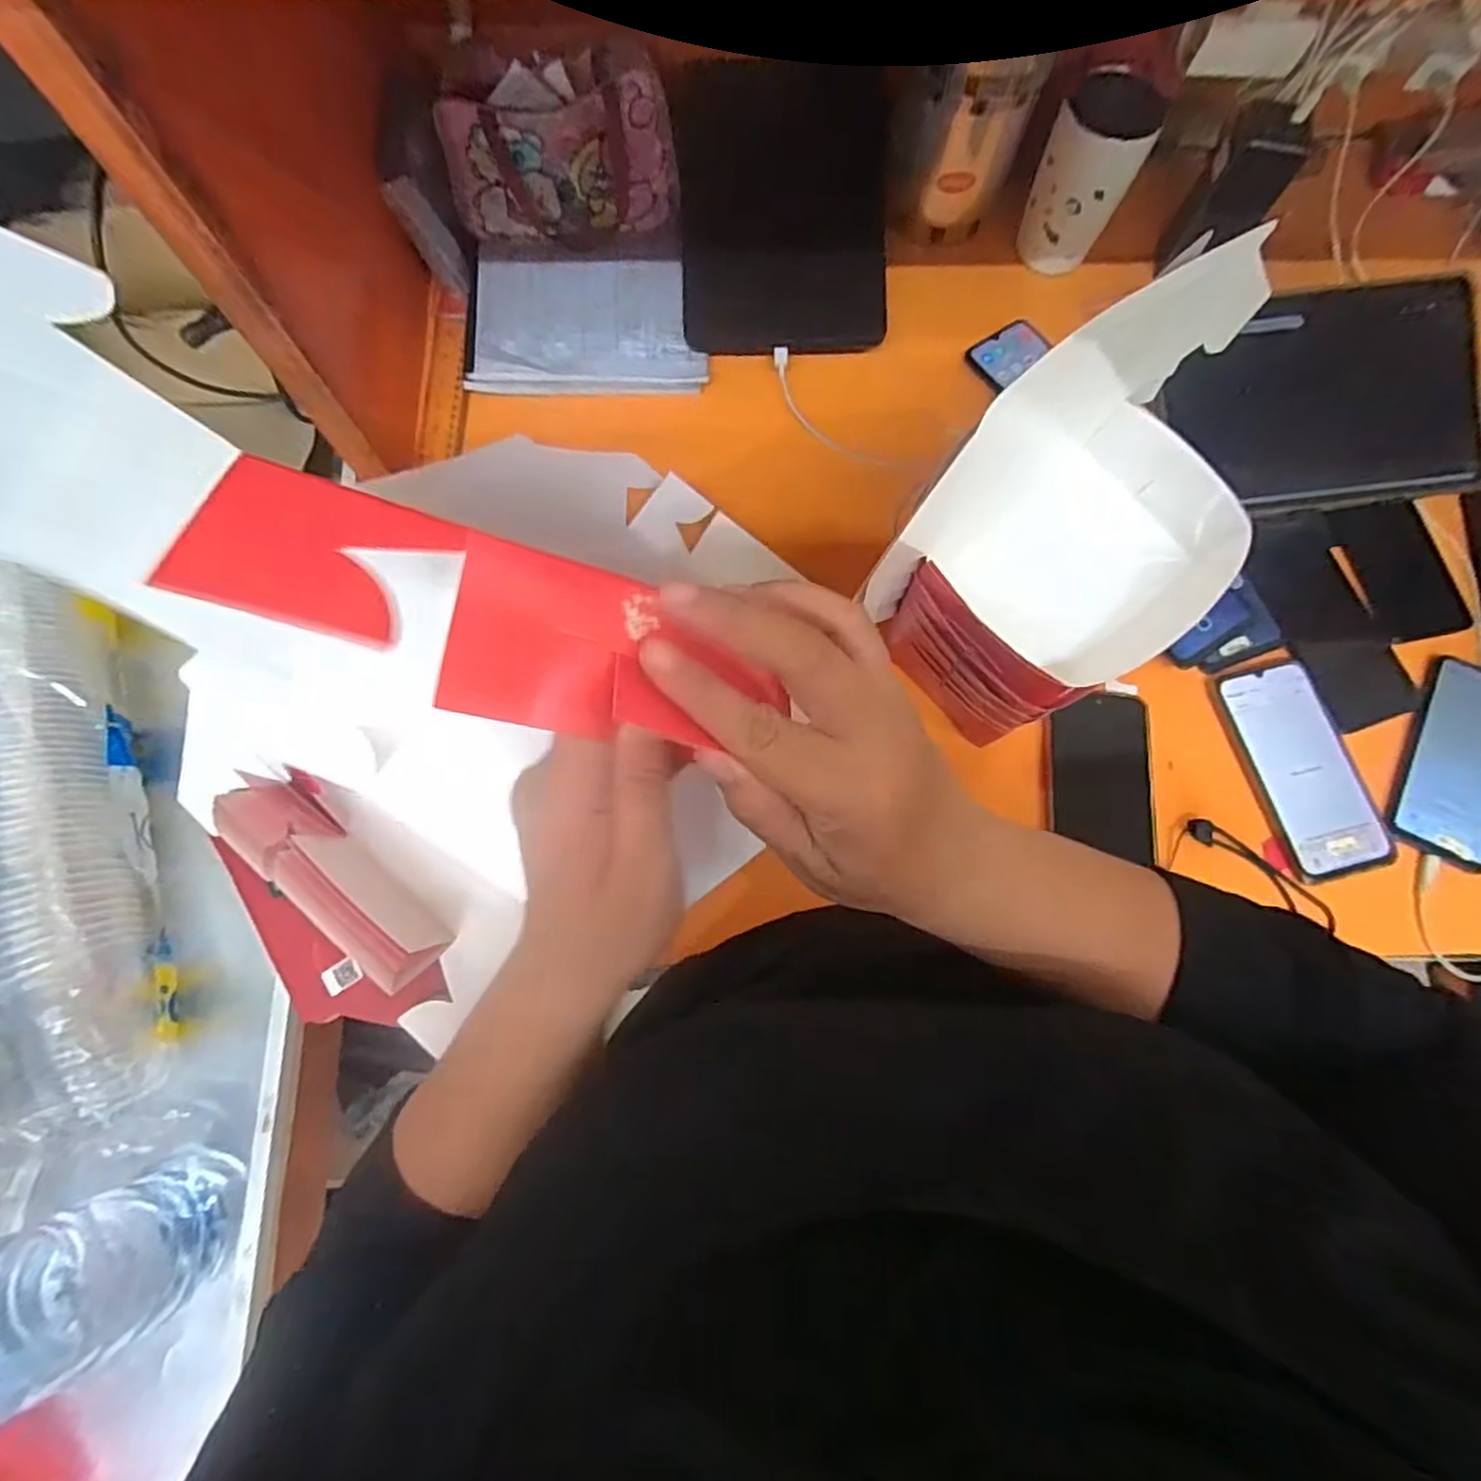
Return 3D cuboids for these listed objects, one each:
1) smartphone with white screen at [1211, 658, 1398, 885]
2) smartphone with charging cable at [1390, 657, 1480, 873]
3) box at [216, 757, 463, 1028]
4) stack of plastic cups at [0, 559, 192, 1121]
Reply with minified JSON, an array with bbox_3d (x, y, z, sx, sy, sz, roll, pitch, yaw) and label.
[{"bbox_3d":[0.447,0.020,0.555,0.084,0.011,0.171,-13,76,-4],"label":"smartphone with white screen"},{"bbox_3d":[0.577,0.017,0.559,0.071,0.006,0.167,25,76,6],"label":"smartphone with charging cable"},{"bbox_3d":[-0.279,0.119,0.476,0.189,0.092,0.123,43,79,10],"label":"box"},{"bbox_3d":[-0.476,0.054,0.500,0.099,0.089,0.387,-13,76,-4],"label":"stack of plastic cups"}]

